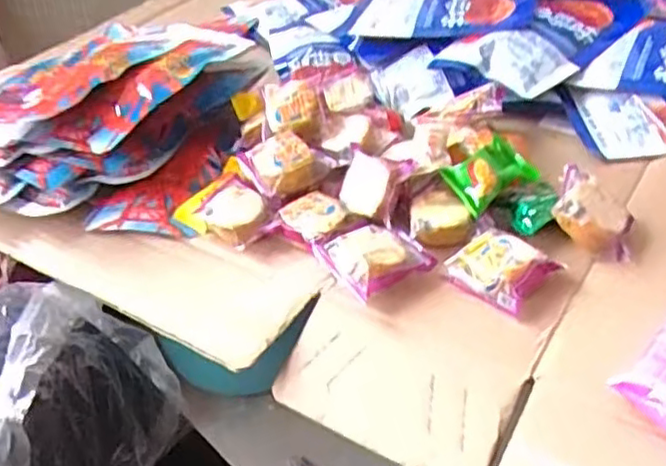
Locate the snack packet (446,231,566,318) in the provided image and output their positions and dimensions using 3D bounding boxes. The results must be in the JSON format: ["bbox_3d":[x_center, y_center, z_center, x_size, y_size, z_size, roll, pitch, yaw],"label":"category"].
[{"bbox_3d":[0.104,0.021,0.417,0.051,0.021,0.047,25,47,35],"label":"snack packet"}]

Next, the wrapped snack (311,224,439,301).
[{"bbox_3d":[0.027,0.017,0.437,0.060,0.026,0.048,-25,41,-23],"label":"wrapped snack"}]

